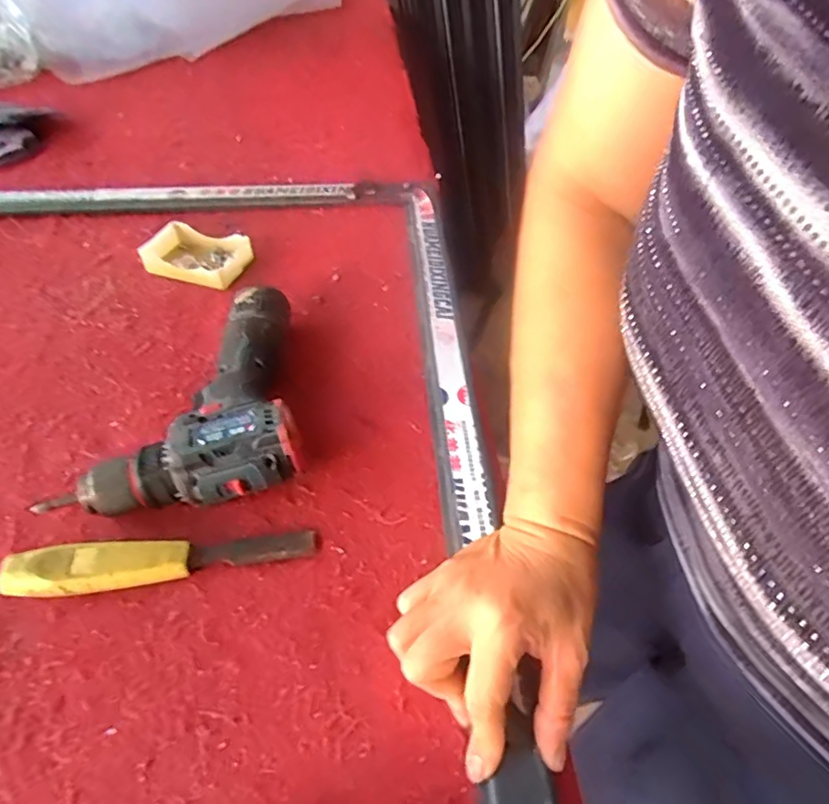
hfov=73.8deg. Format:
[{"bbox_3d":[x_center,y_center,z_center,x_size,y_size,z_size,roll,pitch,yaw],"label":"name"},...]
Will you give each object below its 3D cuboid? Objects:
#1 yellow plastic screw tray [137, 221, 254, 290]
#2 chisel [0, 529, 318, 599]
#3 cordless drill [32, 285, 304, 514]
[{"bbox_3d":[-0.233,-0.159,0.592,0.109,0.023,0.067,19,52,17],"label":"yellow plastic screw tray"},{"bbox_3d":[-0.167,0.102,0.368,0.195,0.026,0.029,-9,49,-7],"label":"chisel"},{"bbox_3d":[-0.182,0.006,0.430,0.181,0.056,0.175,-9,49,-7],"label":"cordless drill"}]

